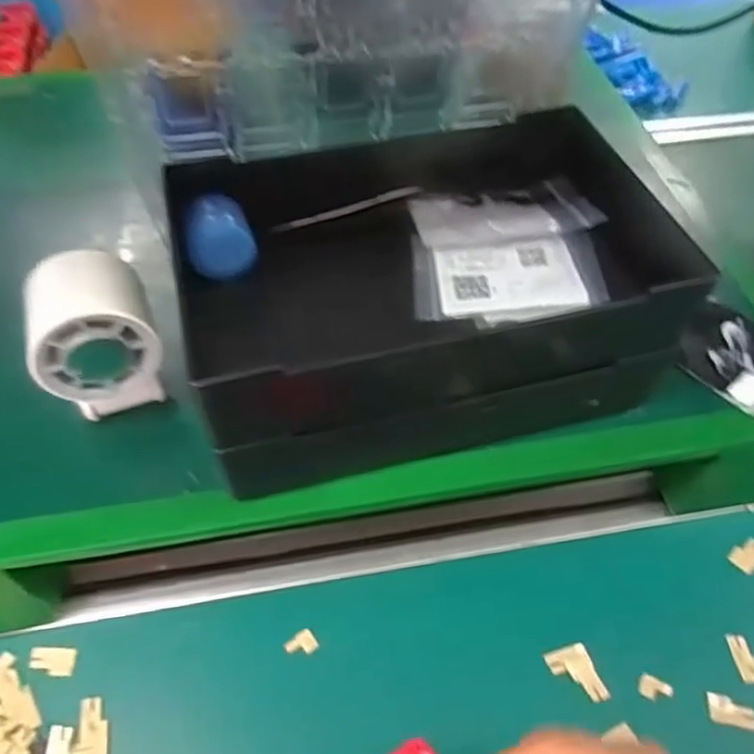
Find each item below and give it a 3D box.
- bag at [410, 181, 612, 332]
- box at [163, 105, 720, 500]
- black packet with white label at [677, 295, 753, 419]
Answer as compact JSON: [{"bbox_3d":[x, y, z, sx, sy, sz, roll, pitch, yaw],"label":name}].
[{"bbox_3d":[0.075,-0.078,0.385,0.108,0.020,0.108,-3,52,-4],"label":"bag"},{"bbox_3d":[0.026,-0.061,0.400,0.274,0.108,0.198,-11,53,-10],"label":"box"},{"bbox_3d":[0.236,-0.013,0.428,0.072,0.006,0.081,-30,58,-23],"label":"black packet with white label"}]

